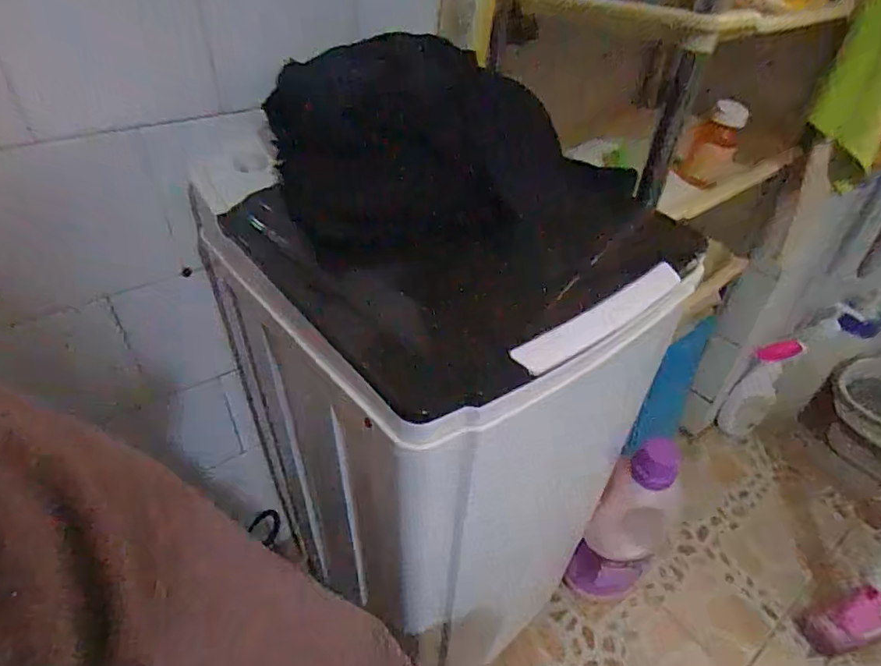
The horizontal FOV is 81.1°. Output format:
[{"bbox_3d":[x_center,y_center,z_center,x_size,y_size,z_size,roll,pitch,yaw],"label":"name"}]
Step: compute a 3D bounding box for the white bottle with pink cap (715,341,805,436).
[{"bbox_3d":[0.648,0.111,1.053,0.068,0.236,0.069,-8,34,-45],"label":"white bottle with pink cap"}]

